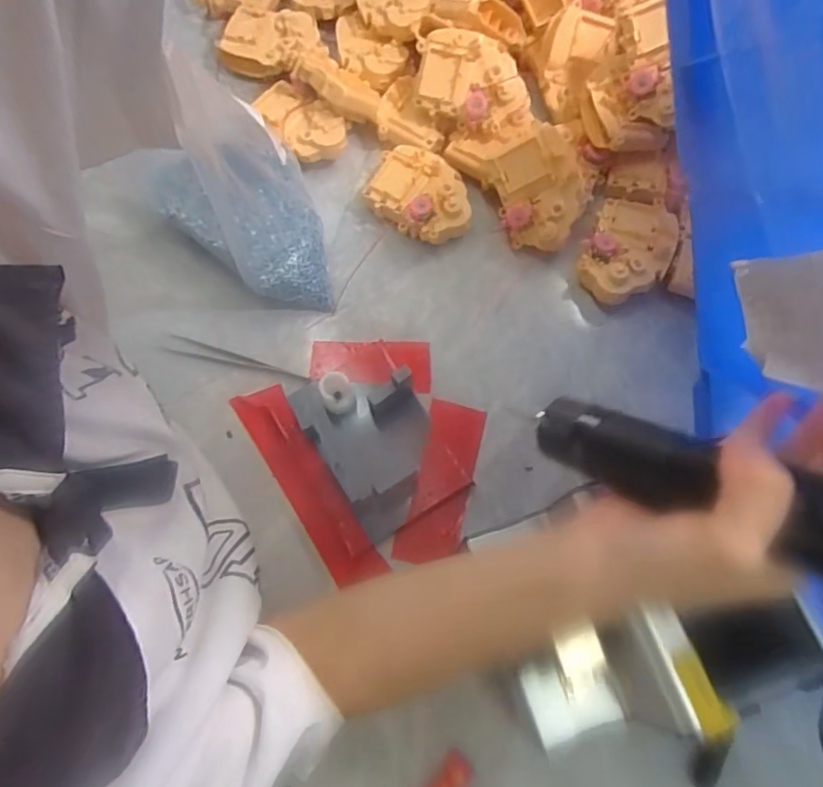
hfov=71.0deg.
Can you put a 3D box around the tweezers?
[{"bbox_3d":[-0.146,-0.030,0.487,0.124,0.004,0.014,13,70,5],"label":"tweezers"}]

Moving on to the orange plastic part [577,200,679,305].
[{"bbox_3d":[0.187,-0.123,0.504,0.068,0.038,0.098,26,72,9],"label":"orange plastic part"}]

